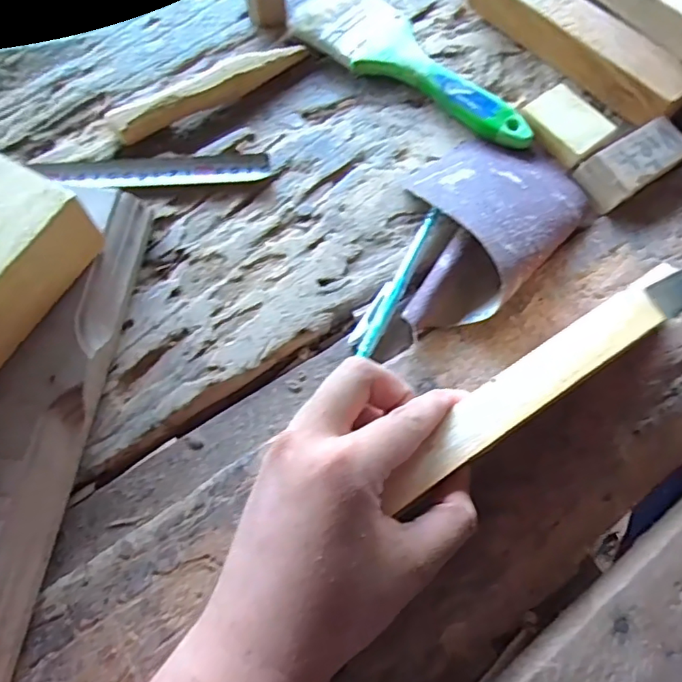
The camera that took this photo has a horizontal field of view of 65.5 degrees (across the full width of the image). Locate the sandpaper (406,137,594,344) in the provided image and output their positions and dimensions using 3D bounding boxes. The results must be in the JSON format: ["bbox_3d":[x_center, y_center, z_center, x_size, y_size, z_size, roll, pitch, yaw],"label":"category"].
[{"bbox_3d":[0.080,-0.076,0.316,0.096,0.034,0.154,41,71,13],"label":"sandpaper"}]

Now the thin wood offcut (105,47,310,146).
[{"bbox_3d":[-0.088,-0.176,0.368,0.147,0.017,0.022,-33,73,-15],"label":"thin wood offcut"}]

